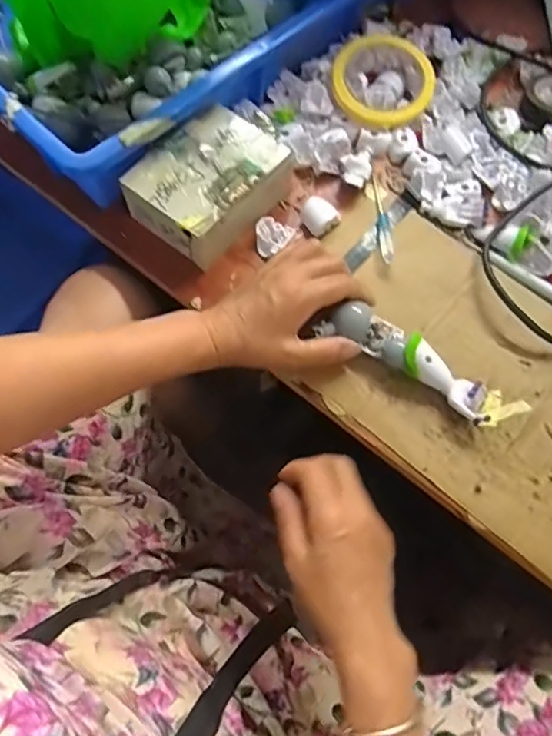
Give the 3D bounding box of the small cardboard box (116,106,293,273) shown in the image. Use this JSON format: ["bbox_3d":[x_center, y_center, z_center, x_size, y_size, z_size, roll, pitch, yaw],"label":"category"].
[{"bbox_3d":[-0.059,-0.164,0.490,0.095,0.042,0.125,40,71,15],"label":"small cardboard box"}]

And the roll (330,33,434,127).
[{"bbox_3d":[0.103,-0.278,0.537,0.099,0.014,0.086,37,90,7],"label":"roll"}]

